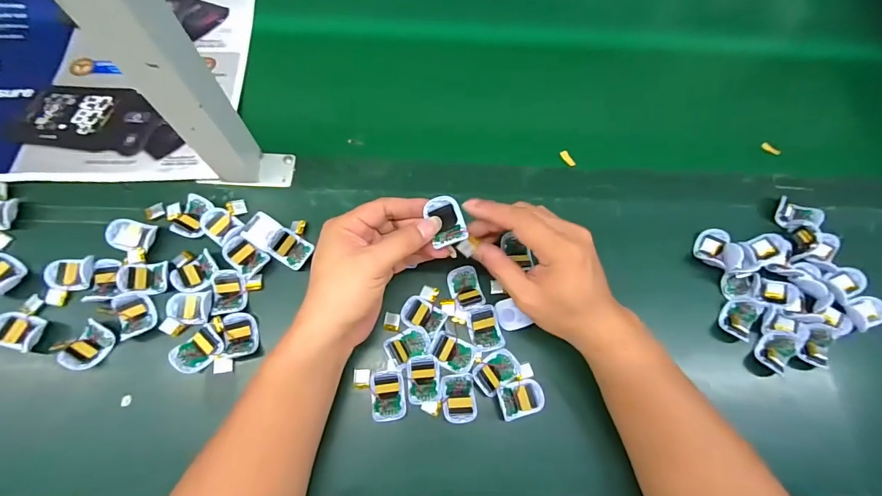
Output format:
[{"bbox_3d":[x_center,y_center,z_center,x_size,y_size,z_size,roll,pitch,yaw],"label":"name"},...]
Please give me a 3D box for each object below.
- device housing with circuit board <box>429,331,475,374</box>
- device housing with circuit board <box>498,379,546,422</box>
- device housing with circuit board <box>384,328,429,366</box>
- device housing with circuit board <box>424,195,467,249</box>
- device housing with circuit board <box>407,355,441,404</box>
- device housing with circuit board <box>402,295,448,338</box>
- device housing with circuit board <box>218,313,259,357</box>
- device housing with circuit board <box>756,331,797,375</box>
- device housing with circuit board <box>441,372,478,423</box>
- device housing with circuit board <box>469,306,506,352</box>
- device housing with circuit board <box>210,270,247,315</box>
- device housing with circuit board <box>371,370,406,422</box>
[{"bbox_3d":[0.011,0.098,0.384,0.039,0.013,0.028,25,72,6],"label":"device housing with circuit board"},{"bbox_3d":[0.073,0.138,0.373,0.042,0.014,0.030,-12,72,-7],"label":"device housing with circuit board"},{"bbox_3d":[-0.031,0.091,0.380,0.038,0.011,0.028,-22,74,-9],"label":"device housing with circuit board"},{"bbox_3d":[0.005,-0.022,0.337,0.028,0.012,0.042,-14,73,-7],"label":"device housing with circuit board"},{"bbox_3d":[-0.016,0.121,0.378,0.029,0.008,0.041,-4,72,-4],"label":"device housing with circuit board"},{"bbox_3d":[-0.016,0.064,0.392,0.040,0.009,0.030,30,73,7],"label":"device housing with circuit board"},{"bbox_3d":[-0.188,0.081,0.378,0.030,0.014,0.039,-15,73,-7],"label":"device housing with circuit board"},{"bbox_3d":[0.332,0.103,0.403,0.031,0.015,0.038,27,72,6],"label":"device housing with circuit board"},{"bbox_3d":[0.017,0.137,0.373,0.031,0.014,0.041,-6,72,-5],"label":"device housing with circuit board"},{"bbox_3d":[0.044,0.078,0.394,0.028,0.011,0.042,-9,72,-6],"label":"device housing with circuit board"},{"bbox_3d":[-0.204,0.043,0.392,0.029,0.016,0.042,-9,72,-6],"label":"device housing with circuit board"},{"bbox_3d":[-0.048,0.135,0.373,0.030,0.014,0.043,-5,72,-4],"label":"device housing with circuit board"}]

